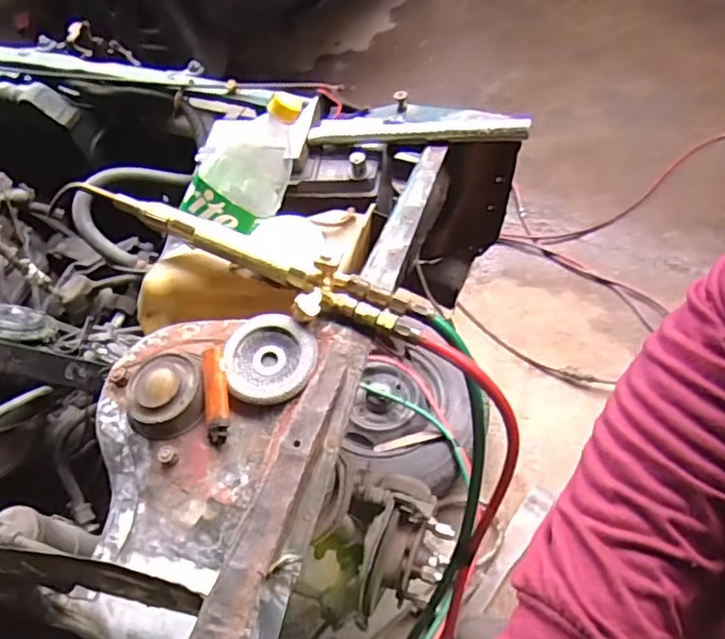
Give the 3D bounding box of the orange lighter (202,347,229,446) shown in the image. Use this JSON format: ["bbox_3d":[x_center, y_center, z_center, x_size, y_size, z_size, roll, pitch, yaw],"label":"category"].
[{"bbox_3d":[-0.122,0.063,0.503,0.020,0.013,0.078,-8,75,-1],"label":"orange lighter"}]

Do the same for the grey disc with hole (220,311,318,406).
[{"bbox_3d":[-0.080,0.033,0.520,0.077,0.017,0.080,4,52,8],"label":"grey disc with hole"}]

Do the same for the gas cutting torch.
[{"bbox_3d":[-0.117,-0.058,0.563,0.370,0.049,0.063,17,55,17],"label":"gas cutting torch"}]

